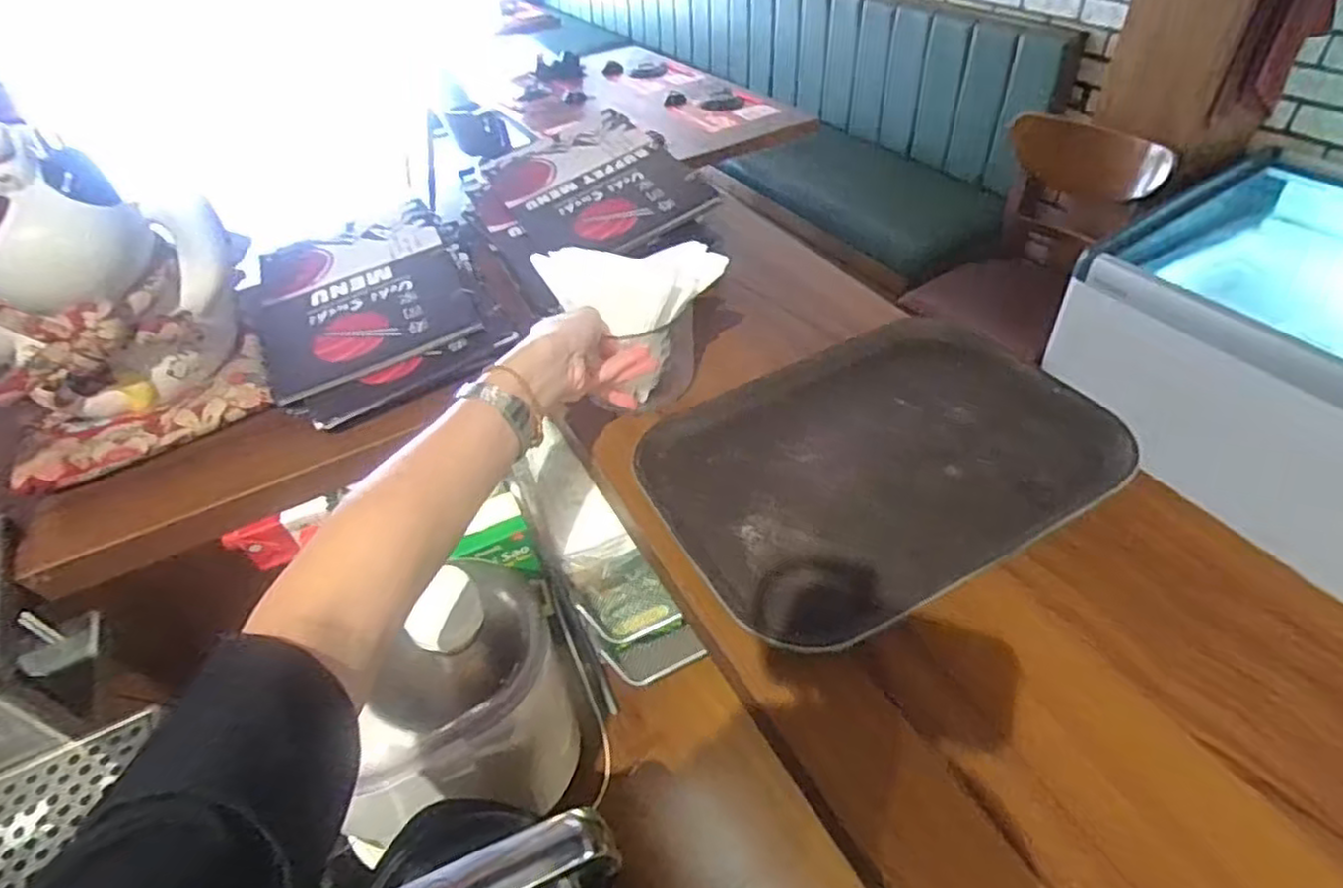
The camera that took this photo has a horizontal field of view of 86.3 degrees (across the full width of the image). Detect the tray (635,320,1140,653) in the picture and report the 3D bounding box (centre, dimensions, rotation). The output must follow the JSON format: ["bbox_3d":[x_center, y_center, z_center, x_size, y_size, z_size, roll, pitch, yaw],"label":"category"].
[{"bbox_3d":[0.163,0.007,0.561,0.335,0.029,0.236,-23,46,-17],"label":"tray"}]

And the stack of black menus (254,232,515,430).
[{"bbox_3d":[-0.315,-0.149,0.752,0.224,0.039,0.321,-22,46,-17],"label":"stack of black menus"}]

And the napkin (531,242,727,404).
[{"bbox_3d":[-0.037,-0.112,0.614,0.151,0.118,0.069,11,46,16],"label":"napkin"}]

